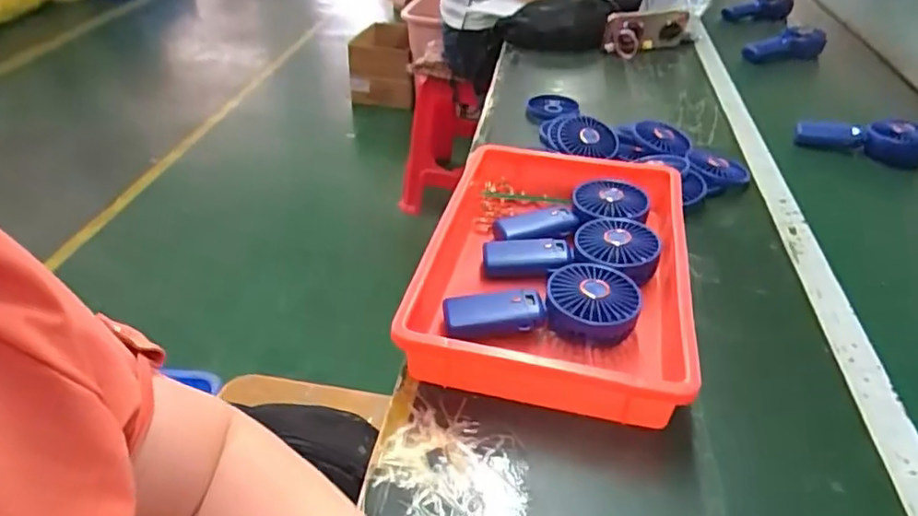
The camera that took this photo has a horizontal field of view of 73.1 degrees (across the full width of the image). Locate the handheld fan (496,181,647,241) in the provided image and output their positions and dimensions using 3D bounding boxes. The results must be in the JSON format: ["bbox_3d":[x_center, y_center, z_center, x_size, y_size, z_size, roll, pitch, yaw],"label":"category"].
[{"bbox_3d":[0.132,-0.052,0.709,0.185,0.033,0.084,-10,38,-16],"label":"handheld fan"}]

